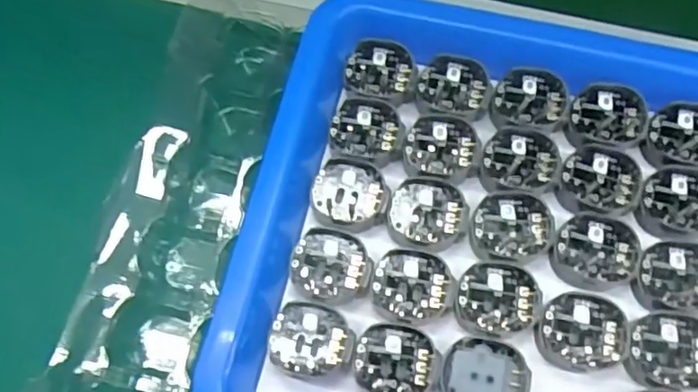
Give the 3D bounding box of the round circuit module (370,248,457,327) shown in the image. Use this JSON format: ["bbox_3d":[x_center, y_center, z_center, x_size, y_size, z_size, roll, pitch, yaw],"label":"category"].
[{"bbox_3d":[0.022,0.031,0.207,0.028,0.004,0.026,0,67,0],"label":"round circuit module"}]

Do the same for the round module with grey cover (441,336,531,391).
[{"bbox_3d":[0.045,0.060,0.199,0.028,0.005,0.024,3,67,2],"label":"round module with grey cover"}]

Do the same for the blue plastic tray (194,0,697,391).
[{"bbox_3d":[0.073,0.024,0.221,0.216,0.054,0.181,13,68,6],"label":"blue plastic tray"}]

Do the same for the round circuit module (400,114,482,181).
[{"bbox_3d":[0.034,-0.019,0.224,0.028,0.004,0.025,4,67,2],"label":"round circuit module"}]

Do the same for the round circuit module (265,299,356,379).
[{"bbox_3d":[-0.012,0.050,0.205,0.028,0.010,0.024,9,68,4],"label":"round circuit module"}]

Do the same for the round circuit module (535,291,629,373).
[{"bbox_3d":[0.078,0.045,0.202,0.029,0.005,0.025,1,67,1],"label":"round circuit module"}]

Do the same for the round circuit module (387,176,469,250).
[{"bbox_3d":[0.028,0.006,0.216,0.028,0.004,0.026,2,67,1],"label":"round circuit module"}]

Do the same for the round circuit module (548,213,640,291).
[{"bbox_3d":[0.086,0.019,0.210,0.030,0.004,0.027,-1,67,0],"label":"round circuit module"}]

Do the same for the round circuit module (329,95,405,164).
[{"bbox_3d":[0.007,-0.025,0.228,0.027,0.005,0.024,15,68,7],"label":"round circuit module"}]

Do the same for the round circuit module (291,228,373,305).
[{"bbox_3d":[-0.006,0.024,0.209,0.027,0.004,0.025,0,67,0],"label":"round circuit module"}]

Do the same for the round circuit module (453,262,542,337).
[{"bbox_3d":[0.051,0.035,0.205,0.029,0.004,0.025,1,67,1],"label":"round circuit module"}]

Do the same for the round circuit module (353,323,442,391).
[{"bbox_3d":[0.016,0.057,0.203,0.028,0.009,0.024,4,67,2],"label":"round circuit module"}]

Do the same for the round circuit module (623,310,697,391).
[{"bbox_3d":[0.107,0.051,0.199,0.030,0.004,0.025,-1,67,0],"label":"round circuit module"}]

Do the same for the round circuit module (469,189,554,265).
[{"bbox_3d":[0.058,0.010,0.213,0.028,0.004,0.027,3,67,2],"label":"round circuit module"}]

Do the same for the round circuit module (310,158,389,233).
[{"bbox_3d":[0.000,-0.001,0.218,0.027,0.004,0.026,4,67,2],"label":"round circuit module"}]

